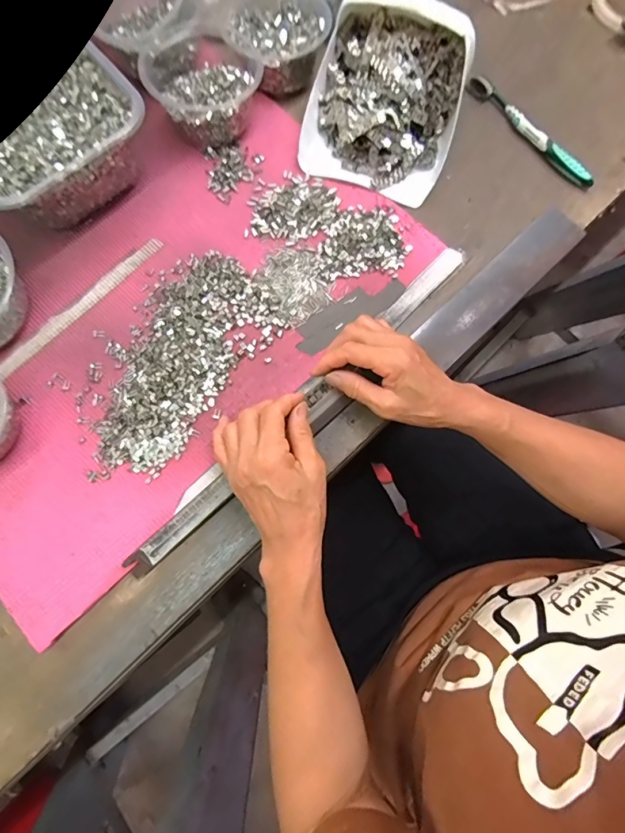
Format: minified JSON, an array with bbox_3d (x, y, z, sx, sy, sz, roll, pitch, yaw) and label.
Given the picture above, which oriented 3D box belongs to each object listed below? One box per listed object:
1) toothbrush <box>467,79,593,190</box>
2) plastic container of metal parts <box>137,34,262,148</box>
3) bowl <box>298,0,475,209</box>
[{"bbox_3d":[0.244,-0.323,0.466,0.015,0.017,0.183,-39,81,-9],"label":"toothbrush"},{"bbox_3d":[-0.118,-0.353,0.440,0.110,0.059,0.120,0,77,-1],"label":"plastic container of metal parts"},{"bbox_3d":[0.076,-0.332,0.430,0.155,0.079,0.155,20,78,4],"label":"bowl"}]

